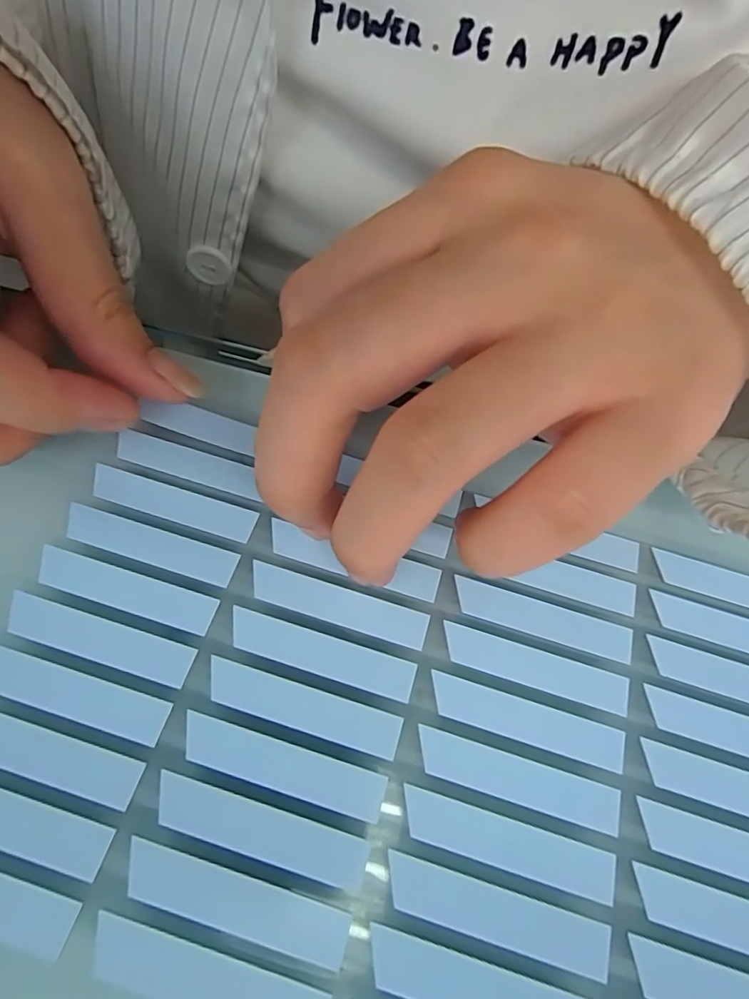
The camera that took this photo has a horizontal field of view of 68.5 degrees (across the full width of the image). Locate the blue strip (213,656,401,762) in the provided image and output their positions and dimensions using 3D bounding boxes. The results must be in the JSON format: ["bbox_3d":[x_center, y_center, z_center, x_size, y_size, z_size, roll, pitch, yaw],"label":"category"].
[{"bbox_3d":[-0.015,0.044,0.117,0.042,0.004,0.009,17,62,4],"label":"blue strip"}]

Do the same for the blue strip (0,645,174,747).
[{"bbox_3d":[-0.063,0.040,0.114,0.041,0.004,0.010,17,62,4],"label":"blue strip"}]

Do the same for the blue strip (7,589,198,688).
[{"bbox_3d":[-0.060,0.030,0.119,0.041,0.004,0.009,17,62,4],"label":"blue strip"}]

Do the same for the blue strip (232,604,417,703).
[{"bbox_3d":[-0.012,0.034,0.123,0.042,0.004,0.009,17,62,4],"label":"blue strip"}]

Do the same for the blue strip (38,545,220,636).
[{"bbox_3d":[-0.057,0.020,0.124,0.041,0.004,0.009,17,62,4],"label":"blue strip"}]

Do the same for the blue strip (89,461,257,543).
[{"bbox_3d":[-0.050,0.000,0.134,0.041,0.004,0.008,16,62,4],"label":"blue strip"}]

